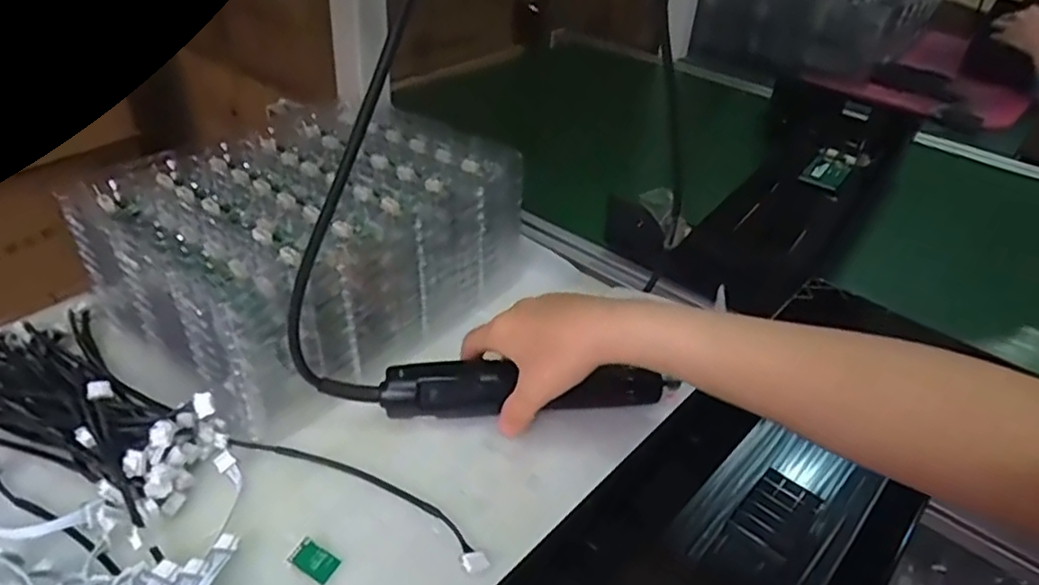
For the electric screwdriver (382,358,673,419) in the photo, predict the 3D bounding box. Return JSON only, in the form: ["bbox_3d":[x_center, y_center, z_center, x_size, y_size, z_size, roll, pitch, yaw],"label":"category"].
[{"bbox_3d":[0.005,0.067,0.480,0.198,0.027,0.038,2,36,-12],"label":"electric screwdriver"}]

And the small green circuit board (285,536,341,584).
[{"bbox_3d":[-0.115,0.150,0.380,0.026,0.005,0.017,35,47,1],"label":"small green circuit board"}]

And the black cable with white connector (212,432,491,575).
[{"bbox_3d":[-0.103,0.121,0.420,0.195,0.007,0.030,19,38,18],"label":"black cable with white connector"}]

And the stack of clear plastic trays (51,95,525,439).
[{"bbox_3d":[-0.158,-0.042,0.546,0.209,0.110,0.284,27,41,26],"label":"stack of clear plastic trays"}]

